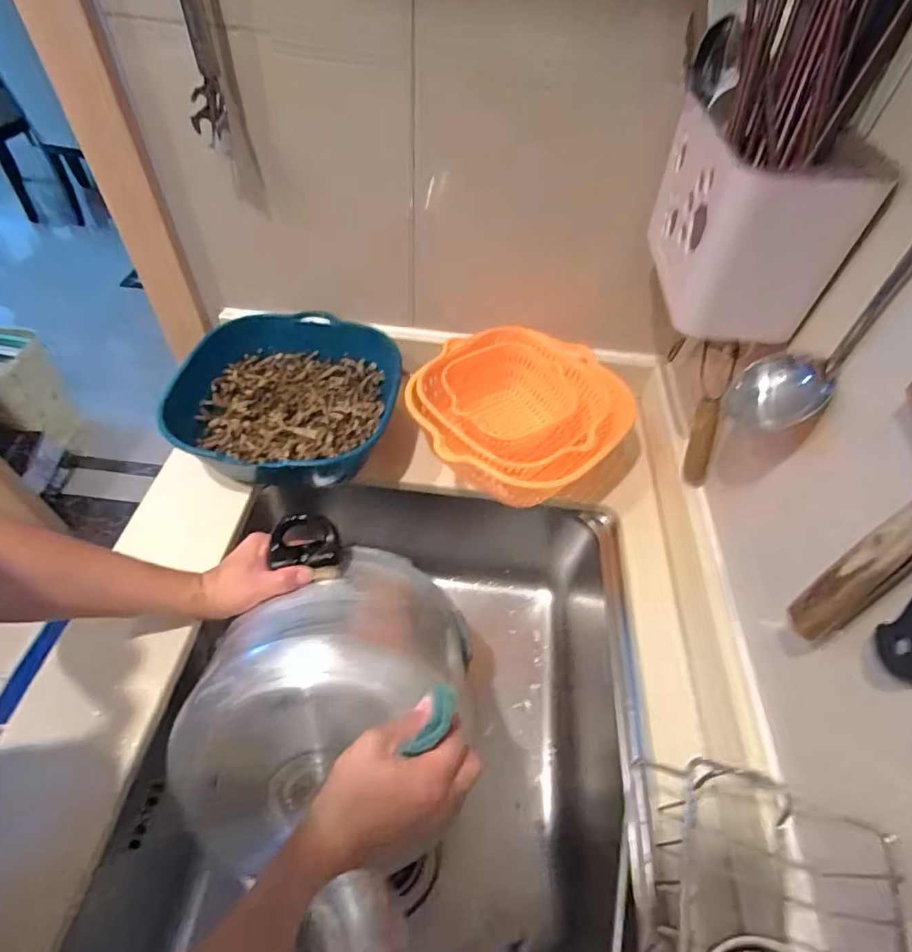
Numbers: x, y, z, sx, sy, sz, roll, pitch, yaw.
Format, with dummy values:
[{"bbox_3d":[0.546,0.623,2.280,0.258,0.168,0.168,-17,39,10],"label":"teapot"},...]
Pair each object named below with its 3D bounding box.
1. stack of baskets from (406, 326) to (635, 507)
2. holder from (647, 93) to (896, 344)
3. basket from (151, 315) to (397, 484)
[{"bbox_3d":[0.070,-0.069,0.589,0.231,0.095,0.240,19,52,11],"label":"stack of baskets"},{"bbox_3d":[0.228,-0.210,0.399,0.104,0.126,0.156,9,51,3],"label":"holder"},{"bbox_3d":[-0.196,-0.089,0.583,0.227,0.082,0.237,9,51,3],"label":"basket"}]

